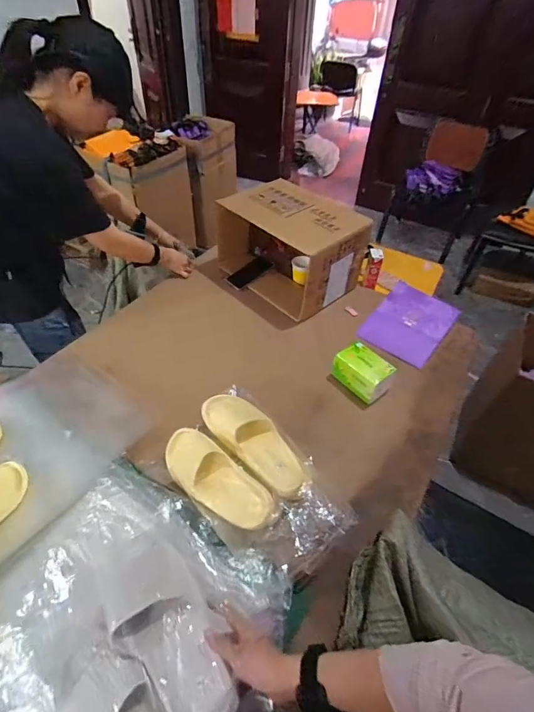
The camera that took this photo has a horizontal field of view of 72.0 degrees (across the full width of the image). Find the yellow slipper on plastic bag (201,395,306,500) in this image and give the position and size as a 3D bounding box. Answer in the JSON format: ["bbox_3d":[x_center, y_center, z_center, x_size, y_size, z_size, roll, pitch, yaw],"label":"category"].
[{"bbox_3d":[-0.027,0.167,0.744,0.095,0.078,0.260,-35,57,-31],"label":"yellow slipper on plastic bag"}]

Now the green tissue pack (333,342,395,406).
[{"bbox_3d":[0.242,0.035,0.929,0.095,0.072,0.134,-26,52,-25],"label":"green tissue pack"}]

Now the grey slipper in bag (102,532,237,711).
[{"bbox_3d":[-0.144,0.366,0.517,0.122,0.052,0.270,-28,43,-27],"label":"grey slipper in bag"}]

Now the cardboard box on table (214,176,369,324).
[{"bbox_3d":[0.065,-0.351,1.164,0.263,0.262,0.428,-35,57,-31],"label":"cardboard box on table"}]

